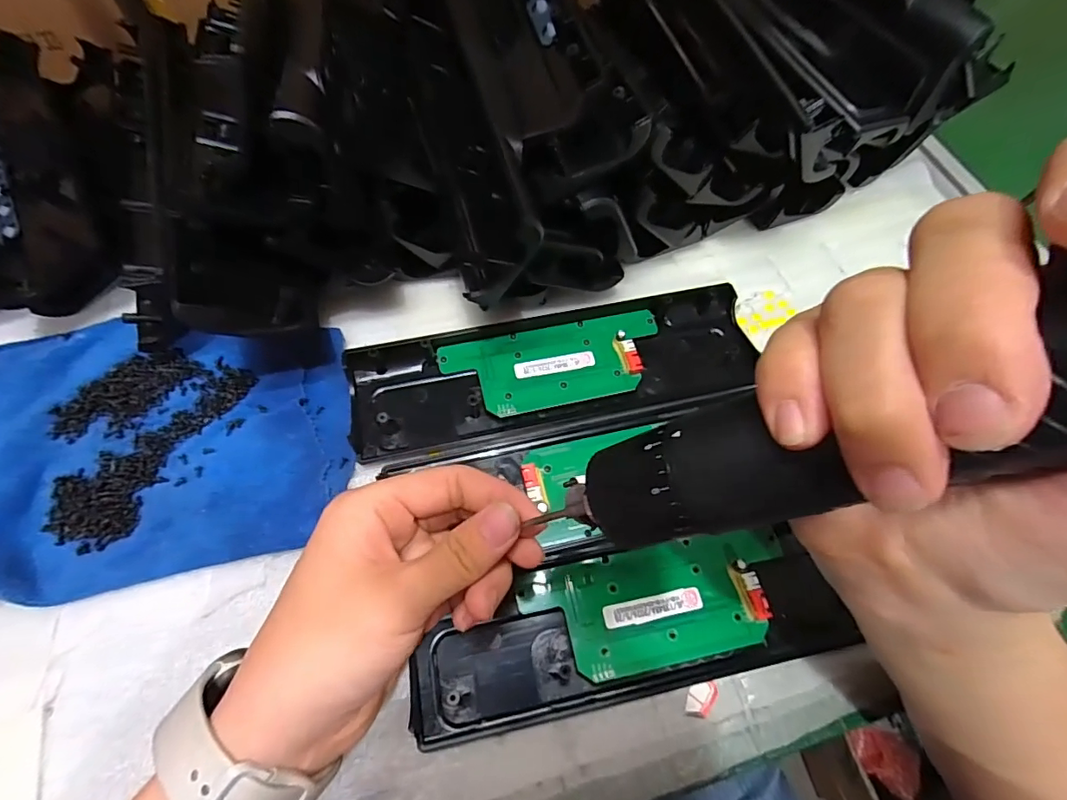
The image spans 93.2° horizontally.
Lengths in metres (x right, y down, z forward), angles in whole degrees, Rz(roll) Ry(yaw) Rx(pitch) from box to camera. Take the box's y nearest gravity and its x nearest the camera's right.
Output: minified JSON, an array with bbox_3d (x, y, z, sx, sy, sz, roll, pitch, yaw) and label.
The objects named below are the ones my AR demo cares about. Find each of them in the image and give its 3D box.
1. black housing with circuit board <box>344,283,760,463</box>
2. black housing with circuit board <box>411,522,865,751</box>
[{"bbox_3d":[0.012,-0.020,0.305,0.238,0.017,0.071,-9,68,-7],"label":"black housing with circuit board"},{"bbox_3d":[0.044,0.108,0.246,0.202,0.021,0.064,-10,68,-7],"label":"black housing with circuit board"}]

